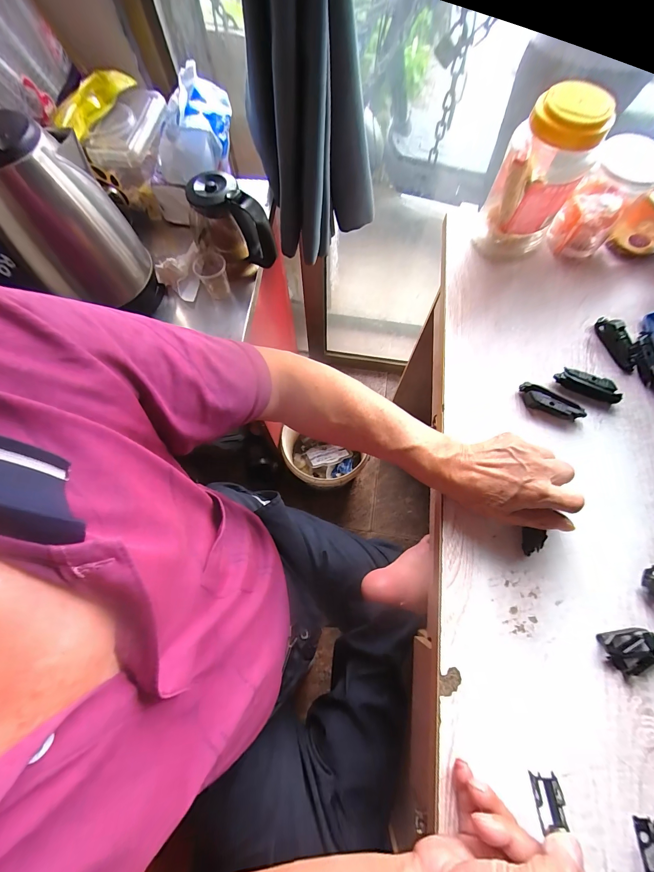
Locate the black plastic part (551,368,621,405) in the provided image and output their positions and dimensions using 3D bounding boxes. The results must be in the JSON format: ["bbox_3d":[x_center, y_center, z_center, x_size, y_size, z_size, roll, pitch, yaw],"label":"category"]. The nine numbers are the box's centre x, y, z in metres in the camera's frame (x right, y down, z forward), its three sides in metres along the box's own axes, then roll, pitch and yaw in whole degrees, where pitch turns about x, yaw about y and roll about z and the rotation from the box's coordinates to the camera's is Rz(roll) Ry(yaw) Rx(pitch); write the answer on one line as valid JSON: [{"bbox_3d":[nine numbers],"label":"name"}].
[{"bbox_3d":[0.332,-0.065,0.415,0.077,0.016,0.021,25,72,9],"label":"black plastic part"}]

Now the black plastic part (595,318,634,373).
[{"bbox_3d":[0.386,-0.124,0.435,0.022,0.026,0.078,-13,70,-4],"label":"black plastic part"}]

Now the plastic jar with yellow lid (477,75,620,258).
[{"bbox_3d":[0.274,-0.335,0.424,0.096,0.178,0.098,0,70,0],"label":"plastic jar with yellow lid"}]

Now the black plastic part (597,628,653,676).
[{"bbox_3d":[0.302,0.212,0.322,0.051,0.012,0.039,-12,70,-4],"label":"black plastic part"}]

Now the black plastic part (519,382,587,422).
[{"bbox_3d":[0.279,-0.042,0.407,0.077,0.018,0.023,27,72,10],"label":"black plastic part"}]

